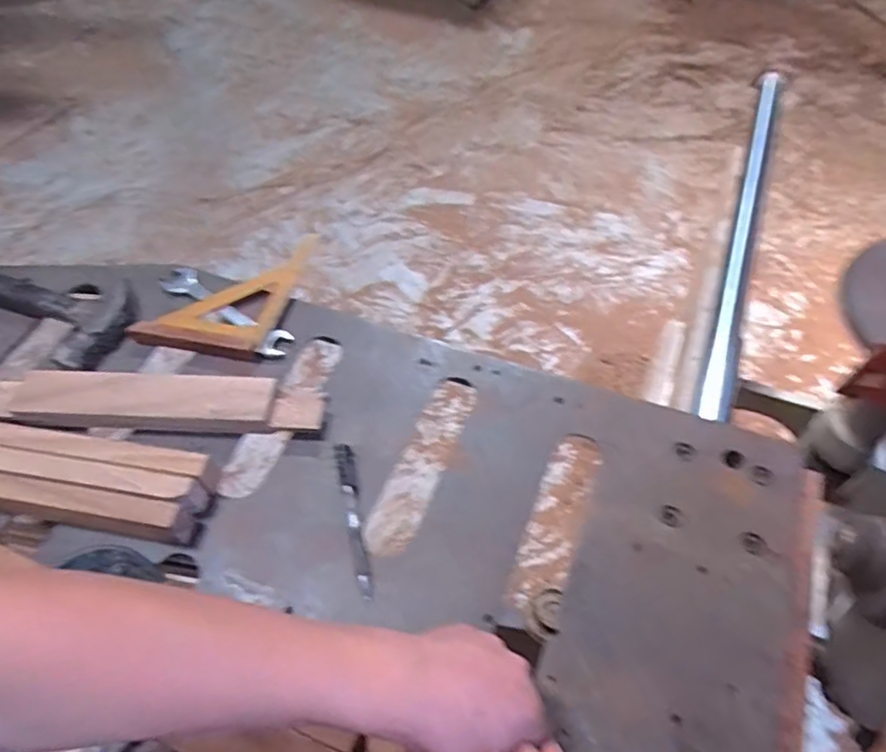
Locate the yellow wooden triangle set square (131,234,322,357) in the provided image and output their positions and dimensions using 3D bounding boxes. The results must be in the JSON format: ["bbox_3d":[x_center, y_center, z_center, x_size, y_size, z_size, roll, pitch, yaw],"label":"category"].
[{"bbox_3d":[-0.225,-0.102,0.666,0.128,0.028,0.189,11,56,11],"label":"yellow wooden triangle set square"}]

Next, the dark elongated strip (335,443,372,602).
[{"bbox_3d":[-0.074,0.117,0.518,0.015,0.007,0.138,-13,55,-6],"label":"dark elongated strip"}]

